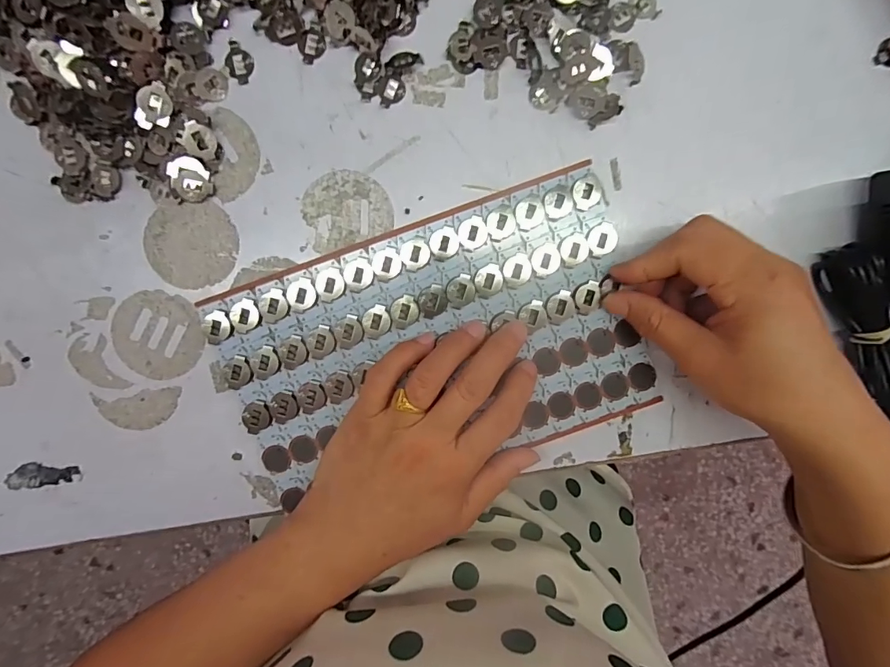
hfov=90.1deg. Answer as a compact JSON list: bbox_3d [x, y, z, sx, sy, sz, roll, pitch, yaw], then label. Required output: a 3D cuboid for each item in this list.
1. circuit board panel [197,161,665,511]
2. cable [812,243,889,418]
[{"bbox_3d":[-0.006,0.011,0.276,0.246,0.006,0.154,-19,98,1],"label":"circuit board panel"},{"bbox_3d":[0.255,-0.001,0.266,0.023,0.031,0.103,-18,84,0],"label":"cable"}]

